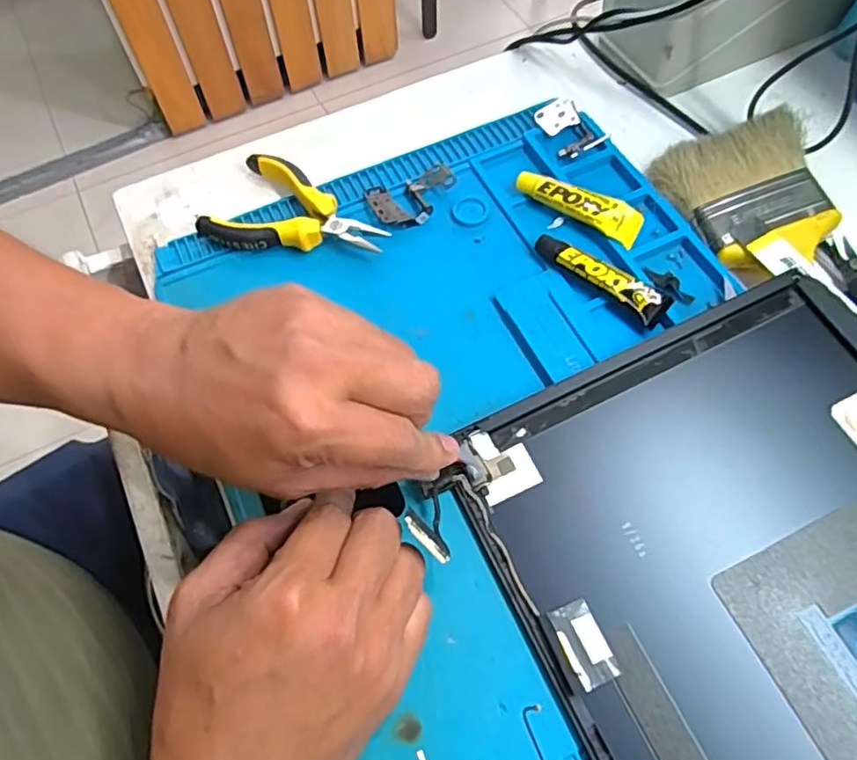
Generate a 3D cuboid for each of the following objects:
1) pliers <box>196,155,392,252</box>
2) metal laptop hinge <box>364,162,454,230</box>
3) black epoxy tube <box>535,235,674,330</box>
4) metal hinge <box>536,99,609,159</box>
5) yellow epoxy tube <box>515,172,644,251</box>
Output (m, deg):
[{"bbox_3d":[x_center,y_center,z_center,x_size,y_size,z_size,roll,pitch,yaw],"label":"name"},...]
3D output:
[{"bbox_3d":[-0.087,-0.105,0.411,0.113,0.015,0.071,26,66,14],"label":"pliers"},{"bbox_3d":[-0.010,-0.122,0.420,0.057,0.015,0.036,-17,63,-7],"label":"metal laptop hinge"},{"bbox_3d":[0.104,-0.065,0.381,0.087,0.011,0.021,35,69,18],"label":"black epoxy tube"},{"bbox_3d":[0.101,-0.172,0.438,0.027,0.022,0.052,-37,67,-16],"label":"metal hinge"},{"bbox_3d":[0.098,-0.115,0.407,0.084,0.016,0.021,33,68,17],"label":"yellow epoxy tube"}]

